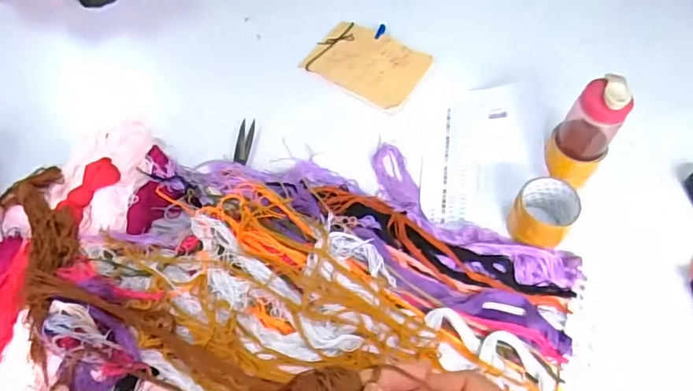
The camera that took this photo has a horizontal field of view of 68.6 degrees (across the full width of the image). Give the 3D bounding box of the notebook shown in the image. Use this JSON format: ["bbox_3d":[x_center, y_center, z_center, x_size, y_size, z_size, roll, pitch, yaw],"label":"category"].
[{"bbox_3d":[0.034,-0.244,0.945,0.209,0.019,0.156,30,64,17],"label":"notebook"}]

